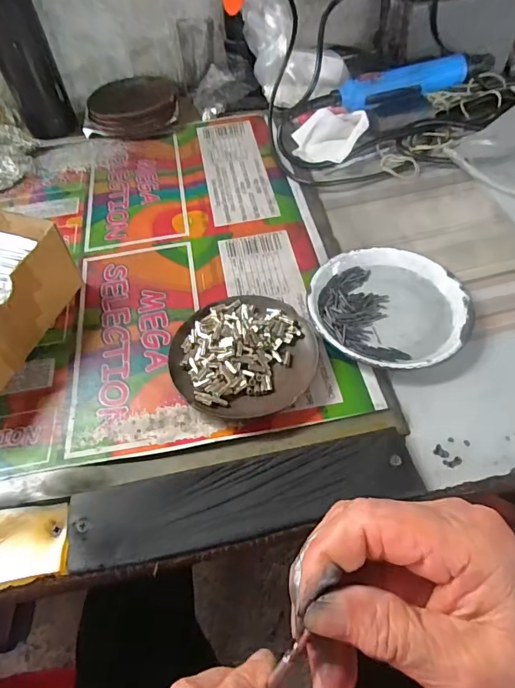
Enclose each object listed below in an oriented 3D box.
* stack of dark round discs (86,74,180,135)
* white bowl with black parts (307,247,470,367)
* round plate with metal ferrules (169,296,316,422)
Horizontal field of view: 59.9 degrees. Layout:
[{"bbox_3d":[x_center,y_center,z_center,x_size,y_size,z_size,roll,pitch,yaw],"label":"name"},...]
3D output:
[{"bbox_3d":[-0.166,-0.319,0.598,0.122,0.035,0.102,-12,54,-6],"label":"stack of dark round discs"},{"bbox_3d":[0.112,-0.032,0.386,0.131,0.016,0.130,-1,54,2],"label":"white bowl with black parts"},{"bbox_3d":[-0.010,0.007,0.355,0.111,0.026,0.112,-1,54,2],"label":"round plate with metal ferrules"}]

